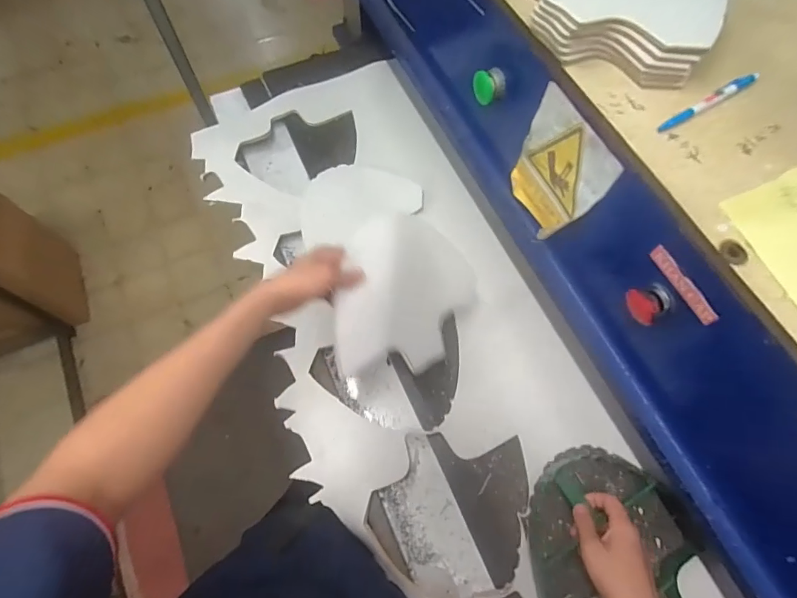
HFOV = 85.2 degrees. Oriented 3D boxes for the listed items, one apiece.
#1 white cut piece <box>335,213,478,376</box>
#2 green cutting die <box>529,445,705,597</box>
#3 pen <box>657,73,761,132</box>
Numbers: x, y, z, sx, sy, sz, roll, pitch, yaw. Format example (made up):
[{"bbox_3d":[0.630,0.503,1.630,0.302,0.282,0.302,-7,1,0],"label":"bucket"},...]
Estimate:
[{"bbox_3d":[0.017,0.003,0.589,0.200,0.017,0.201,15,89,-32],"label":"white cut piece"},{"bbox_3d":[0.274,0.309,0.547,0.203,0.053,0.229,-1,66,-3],"label":"green cutting die"},{"bbox_3d":[0.315,-0.200,0.439,0.134,0.008,0.013,-29,70,-14],"label":"pen"}]

